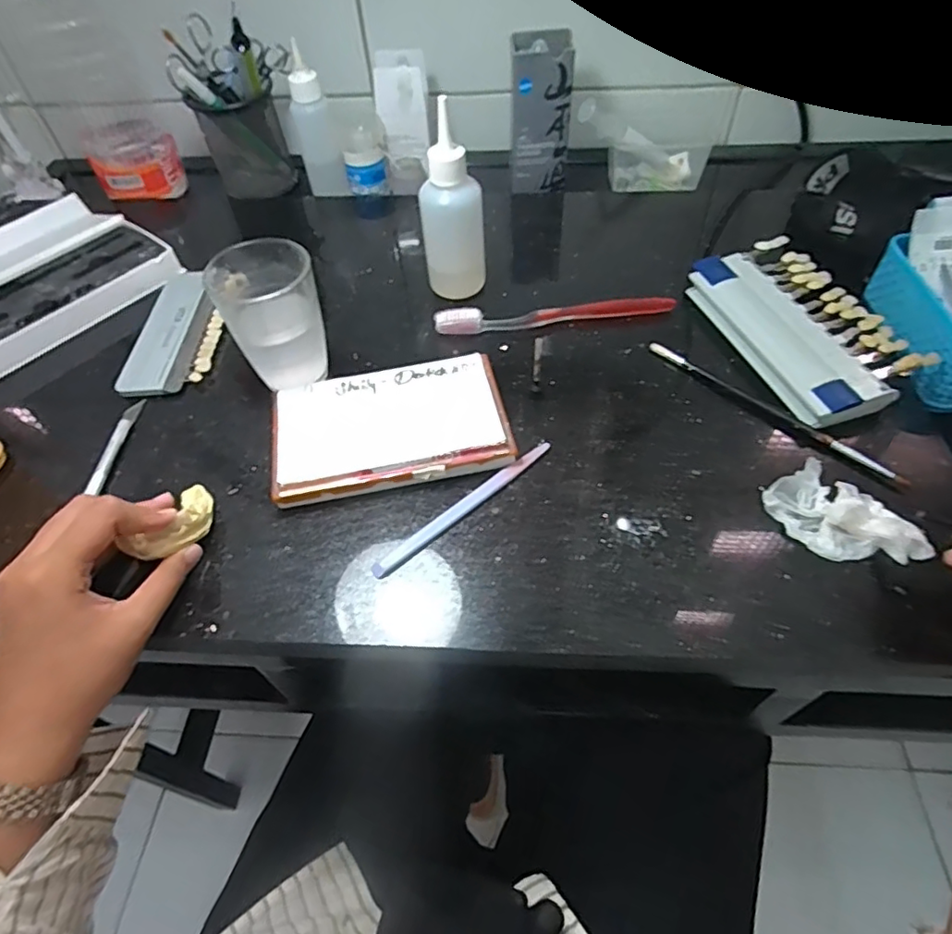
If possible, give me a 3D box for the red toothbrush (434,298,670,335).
[{"bbox_3d":[0.064,-0.123,0.470,0.190,0.012,0.018,-7,51,1],"label":"red toothbrush"}]

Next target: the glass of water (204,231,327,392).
[{"bbox_3d":[-0.141,-0.106,0.410,0.063,0.081,0.060,-24,53,-13],"label":"glass of water"}]

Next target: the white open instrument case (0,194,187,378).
[{"bbox_3d":[-0.410,-0.166,0.523,0.201,0.027,0.212,30,60,26],"label":"white open instrument case"}]

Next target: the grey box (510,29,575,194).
[{"bbox_3d":[0.062,-0.336,0.578,0.056,0.141,0.047,-4,51,3],"label":"grey box"}]

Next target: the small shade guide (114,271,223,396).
[{"bbox_3d":[-0.242,-0.110,0.482,0.066,0.015,0.141,-5,51,2],"label":"small shade guide"}]

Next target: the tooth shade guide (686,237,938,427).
[{"bbox_3d":[0.240,-0.106,0.439,0.093,0.026,0.174,-19,52,-9],"label":"tooth shade guide"}]

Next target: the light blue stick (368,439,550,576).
[{"bbox_3d":[-0.006,0.024,0.366,0.138,0.005,0.010,-37,57,-21],"label":"light blue stick"}]

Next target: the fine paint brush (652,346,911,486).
[{"bbox_3d":[0.200,-0.042,0.403,0.012,0.005,0.185,-38,57,-22],"label":"fine paint brush"}]

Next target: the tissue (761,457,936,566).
[{"bbox_3d":[0.215,0.031,0.344,0.053,0.018,0.079,-29,54,-16],"label":"tissue"}]

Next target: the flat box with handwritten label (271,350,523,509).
[{"bbox_3d":[-0.058,-0.026,0.399,0.153,0.024,0.092,-12,51,-4],"label":"flat box with handwritten label"}]

